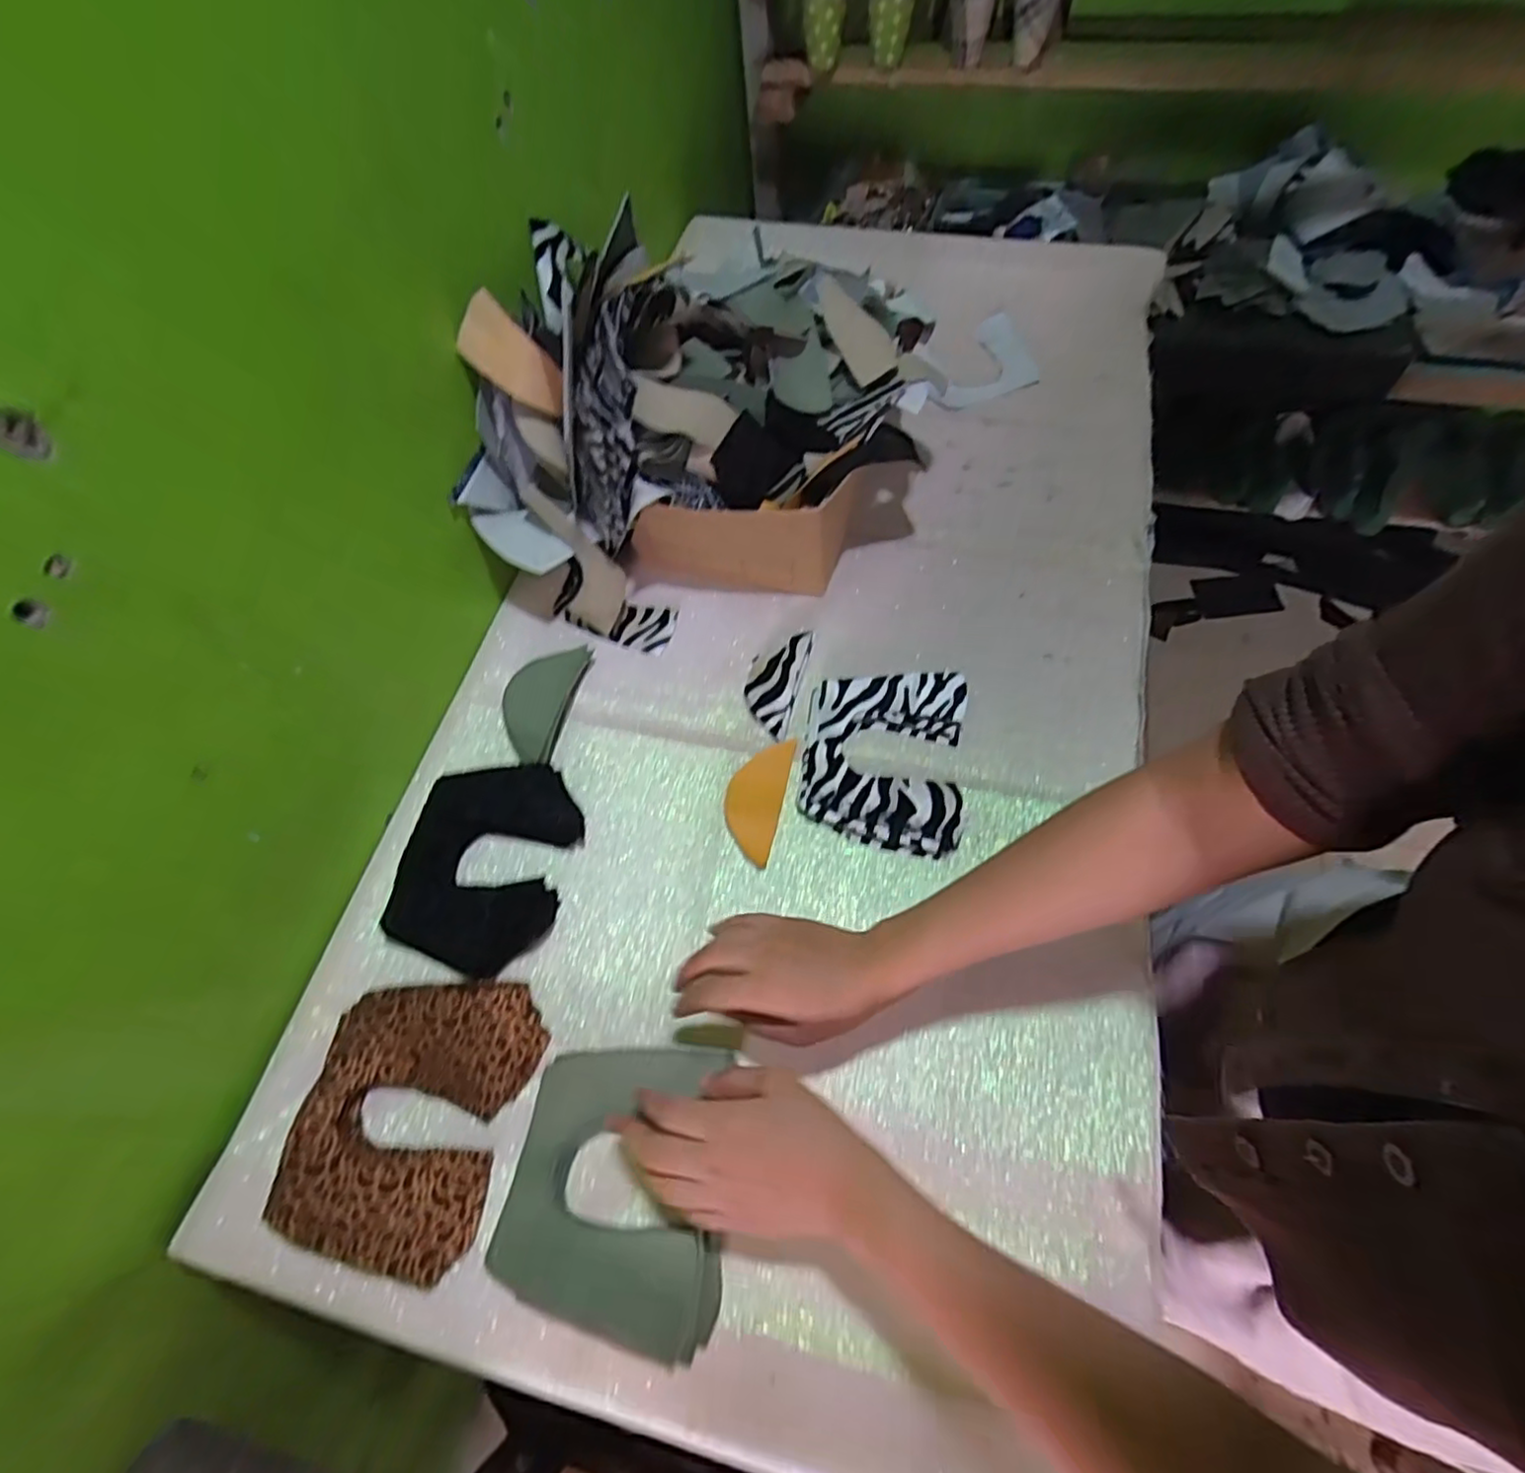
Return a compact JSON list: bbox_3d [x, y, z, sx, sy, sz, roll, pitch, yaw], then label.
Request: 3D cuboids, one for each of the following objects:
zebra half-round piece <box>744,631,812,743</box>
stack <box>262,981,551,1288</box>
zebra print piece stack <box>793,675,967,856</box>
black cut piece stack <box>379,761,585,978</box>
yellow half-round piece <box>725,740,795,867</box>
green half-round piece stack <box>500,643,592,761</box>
[{"bbox_3d":[0.010,-0.052,0.607,0.047,0.007,0.102,13,64,11],"label":"zebra half-round piece"},{"bbox_3d":[-0.236,0.250,0.456,0.137,0.022,0.167,6,63,7],"label":"stack"},{"bbox_3d":[0.100,0.015,0.564,0.128,0.019,0.156,5,63,7],"label":"zebra print piece stack"},{"bbox_3d":[-0.220,0.095,0.540,0.128,0.024,0.161,11,64,10],"label":"black cut piece stack"},{"bbox_3d":[-0.005,0.049,0.562,0.045,0.004,0.106,12,64,10],"label":"yellow half-round piece"},{"bbox_3d":[-0.197,-0.035,0.604,0.056,0.013,0.113,14,64,11],"label":"green half-round piece stack"}]

